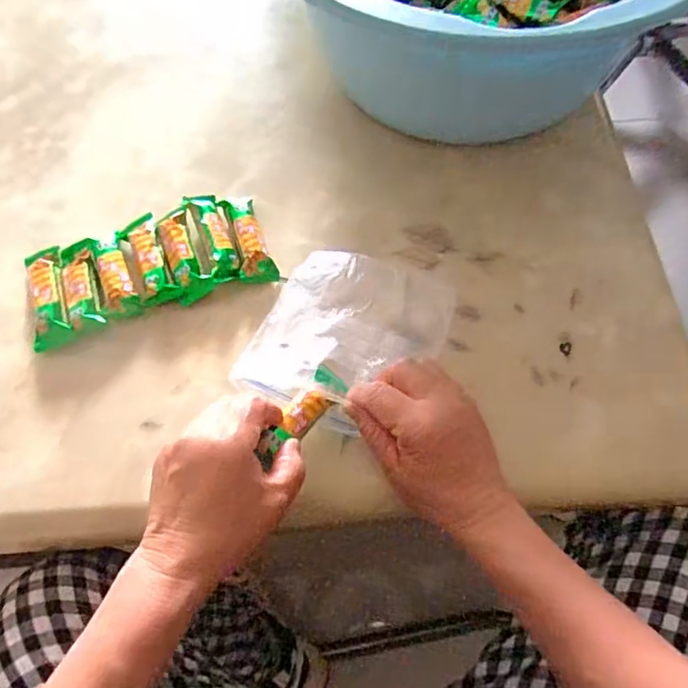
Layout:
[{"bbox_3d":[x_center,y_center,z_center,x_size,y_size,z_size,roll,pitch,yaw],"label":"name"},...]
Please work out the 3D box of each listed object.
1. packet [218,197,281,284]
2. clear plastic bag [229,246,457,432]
[{"bbox_3d":[-0.080,-0.090,0.463,0.030,0.018,0.085,-16,65,-7],"label":"packet"},{"bbox_3d":[0.005,-0.007,0.426,0.132,0.026,0.150,20,66,10],"label":"clear plastic bag"}]

